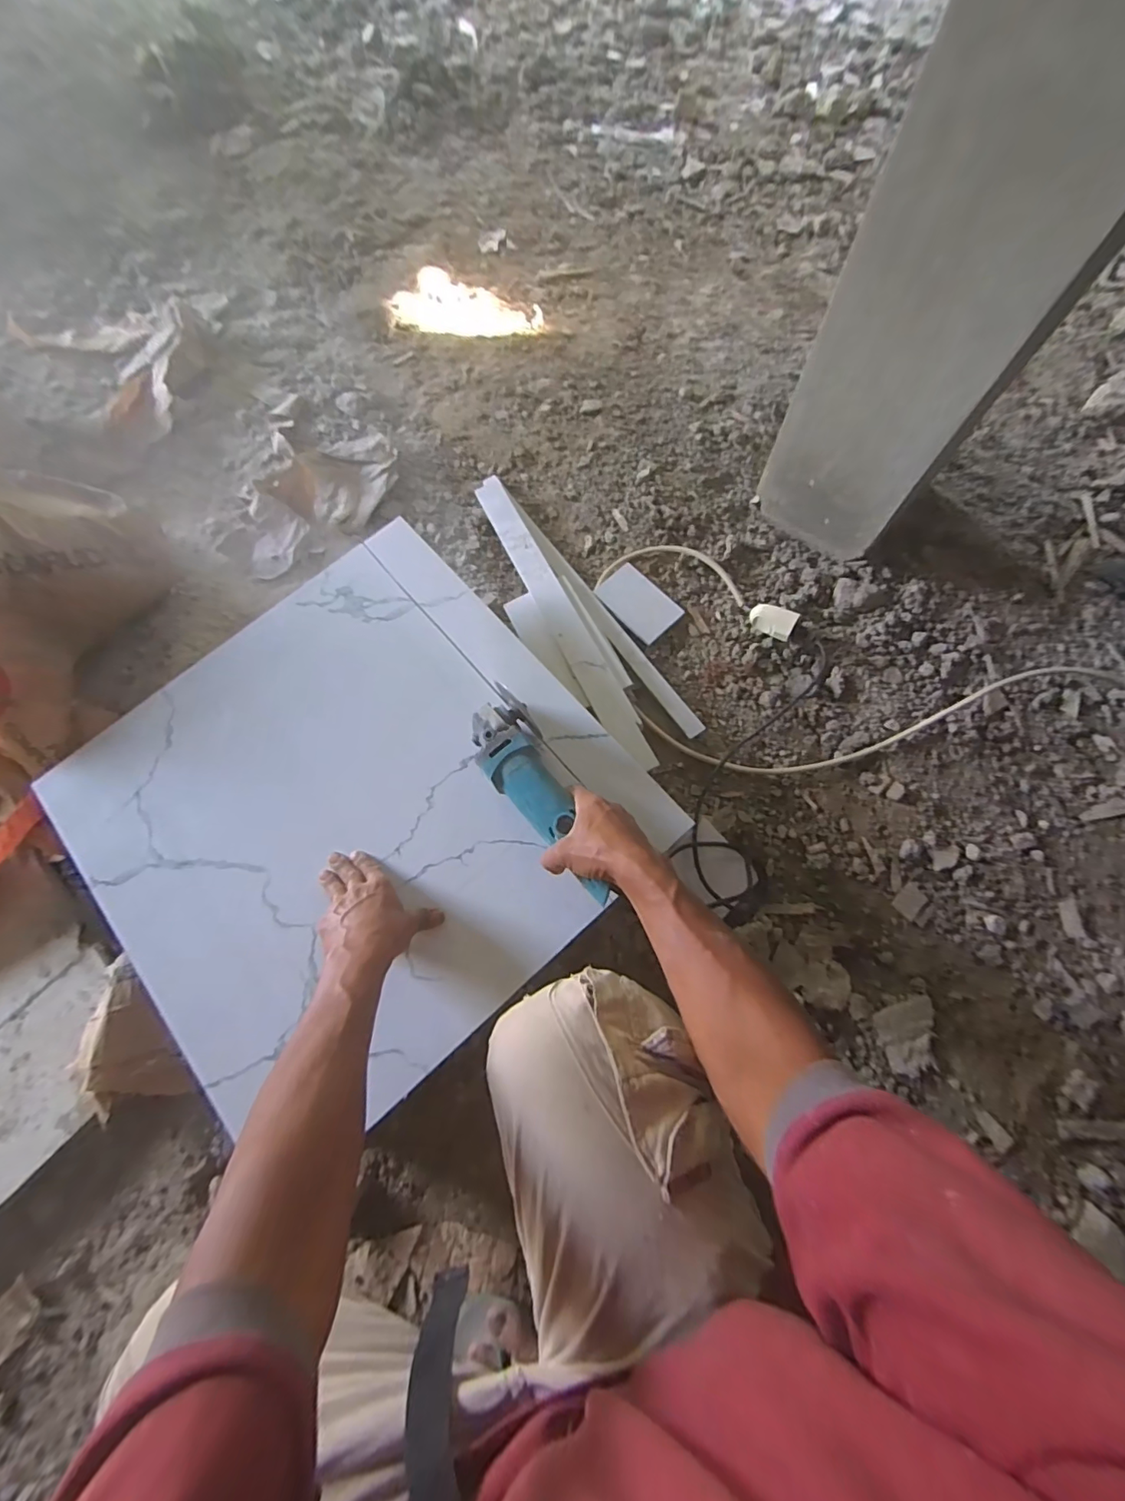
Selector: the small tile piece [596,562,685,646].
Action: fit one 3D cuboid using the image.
[{"bbox_3d":[0.121,-0.236,0.808,0.085,0.011,0.127,-43,76,-9],"label":"small tile piece"}]

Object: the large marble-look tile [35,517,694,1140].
[{"bbox_3d":[-0.260,0.071,0.622,0.590,0.016,0.583,-41,78,-8],"label":"large marble-look tile"}]

